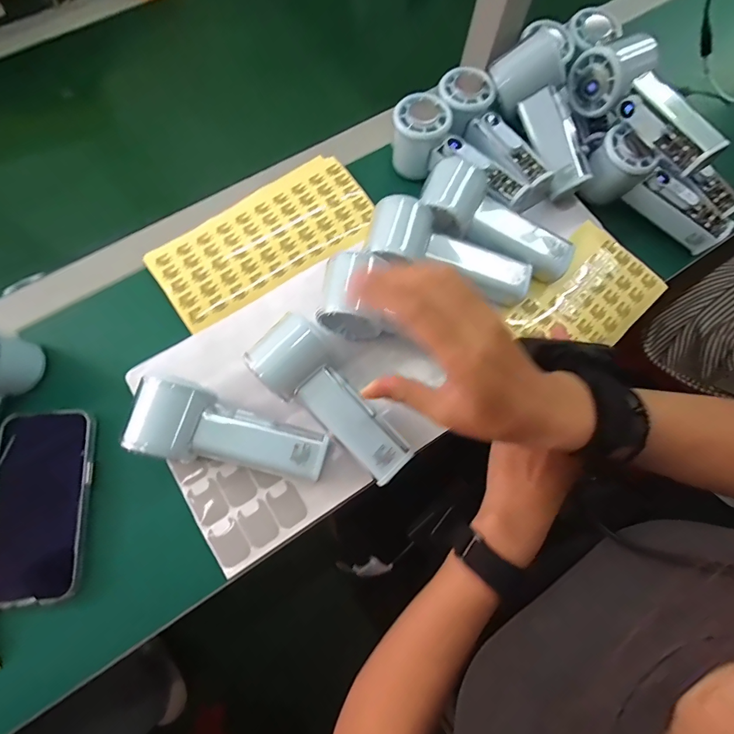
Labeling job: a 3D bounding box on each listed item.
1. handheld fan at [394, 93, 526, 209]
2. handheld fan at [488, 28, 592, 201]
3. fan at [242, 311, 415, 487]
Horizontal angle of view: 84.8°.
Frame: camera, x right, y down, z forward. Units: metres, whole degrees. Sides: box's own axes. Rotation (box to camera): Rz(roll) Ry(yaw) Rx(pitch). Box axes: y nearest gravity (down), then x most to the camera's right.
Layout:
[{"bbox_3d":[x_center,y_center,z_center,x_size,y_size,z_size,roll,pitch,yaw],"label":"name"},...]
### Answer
[{"bbox_3d":[0.088,-0.205,0.408,0.055,0.050,0.148,-41,78,-13],"label":"handheld fan"},{"bbox_3d":[0.179,-0.246,0.395,0.052,0.049,0.146,-28,95,-10],"label":"handheld fan"},{"bbox_3d":[-0.023,0.031,0.322,0.140,0.046,0.062,44,77,11],"label":"fan"}]

